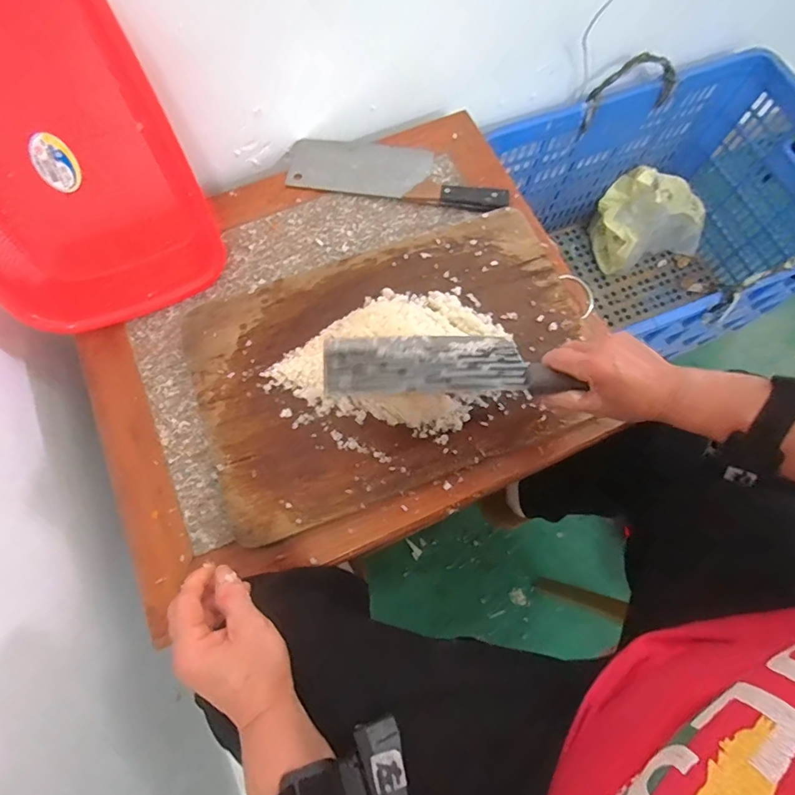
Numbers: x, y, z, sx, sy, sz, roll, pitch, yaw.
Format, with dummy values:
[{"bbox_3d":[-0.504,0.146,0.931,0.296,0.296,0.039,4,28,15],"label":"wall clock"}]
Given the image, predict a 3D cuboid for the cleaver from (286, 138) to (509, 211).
[{"bbox_3d":[-0.004,-0.307,0.632,0.296,0.020,0.091,10,71,3],"label":"cleaver"}]

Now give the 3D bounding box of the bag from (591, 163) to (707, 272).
[{"bbox_3d":[0.553,-0.399,1.040,0.243,0.159,0.166,-20,72,-7],"label":"bag"}]

